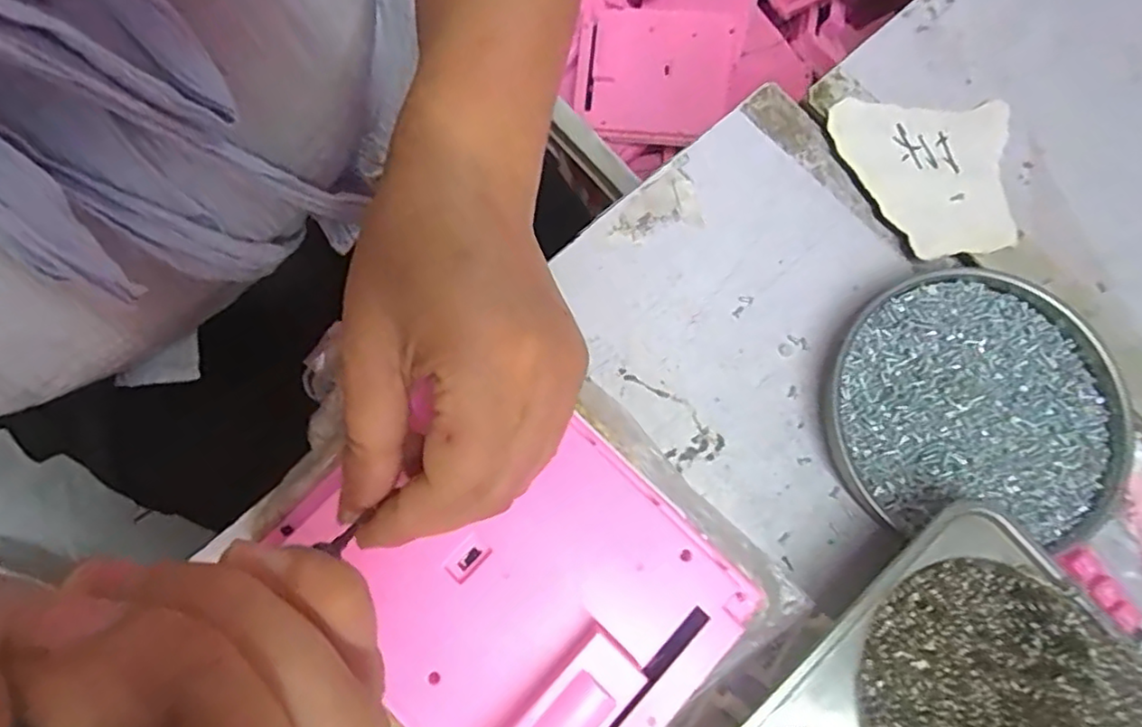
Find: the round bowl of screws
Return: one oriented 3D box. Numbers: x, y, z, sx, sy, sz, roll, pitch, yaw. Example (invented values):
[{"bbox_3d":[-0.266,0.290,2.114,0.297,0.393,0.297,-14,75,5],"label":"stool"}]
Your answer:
[{"bbox_3d":[0.191,0.018,0.314,0.135,0.020,0.124,0,77,-1],"label":"round bowl of screws"}]

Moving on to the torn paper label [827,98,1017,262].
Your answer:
[{"bbox_3d":[0.187,-0.098,0.342,0.092,0.007,0.087,-1,76,-2],"label":"torn paper label"}]

